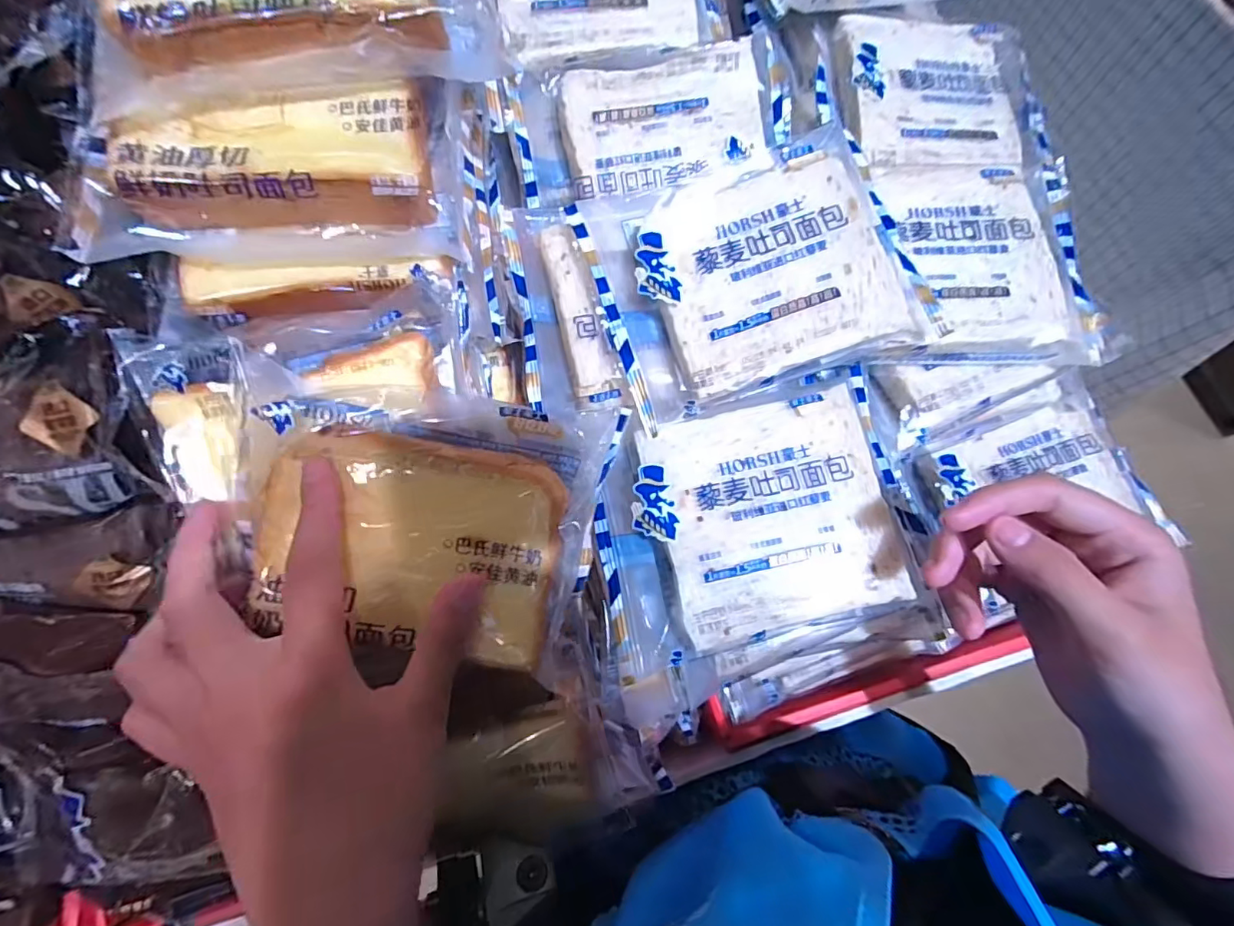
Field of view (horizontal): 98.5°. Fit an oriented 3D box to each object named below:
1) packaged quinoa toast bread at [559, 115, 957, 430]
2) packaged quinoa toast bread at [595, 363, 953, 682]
[{"bbox_3d":[0.062,-0.095,0.244,0.142,0.022,0.114,-16,72,-7],"label":"packaged quinoa toast bread"},{"bbox_3d":[0.065,0.021,0.247,0.146,0.030,0.121,-8,71,-4],"label":"packaged quinoa toast bread"}]

